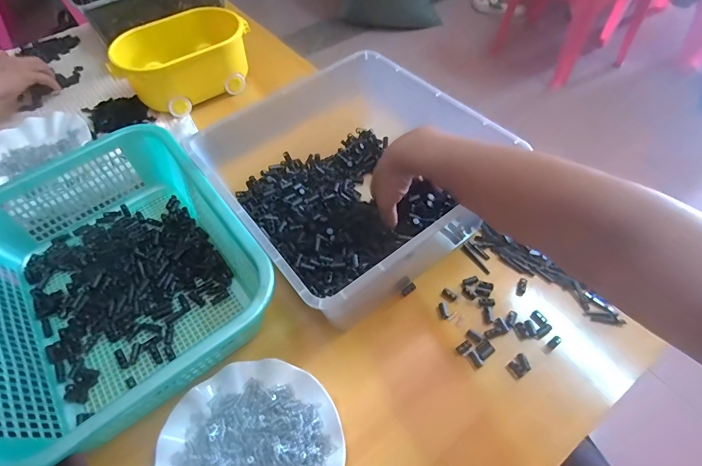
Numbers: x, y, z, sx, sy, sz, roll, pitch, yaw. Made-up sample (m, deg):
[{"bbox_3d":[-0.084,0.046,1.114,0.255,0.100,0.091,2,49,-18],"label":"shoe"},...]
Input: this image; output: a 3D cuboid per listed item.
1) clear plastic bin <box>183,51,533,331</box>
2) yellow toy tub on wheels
[{"bbox_3d":[-0.001,-0.077,0.523,0.275,0.142,0.286,-39,60,-22],"label":"clear plastic bin"},{"bbox_3d":[-0.311,-0.325,0.749,0.245,0.117,0.142,-30,57,-16],"label":"yellow toy tub on wheels"}]

